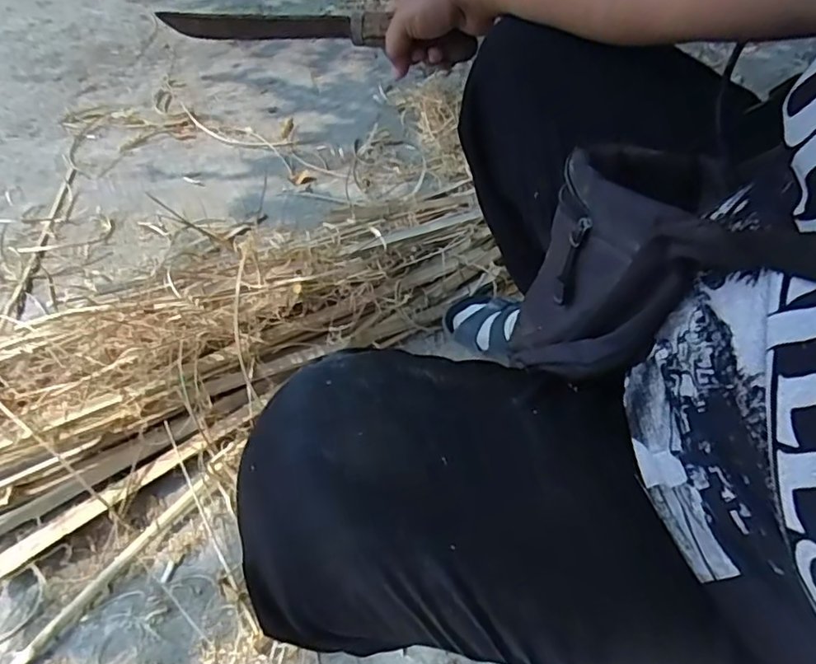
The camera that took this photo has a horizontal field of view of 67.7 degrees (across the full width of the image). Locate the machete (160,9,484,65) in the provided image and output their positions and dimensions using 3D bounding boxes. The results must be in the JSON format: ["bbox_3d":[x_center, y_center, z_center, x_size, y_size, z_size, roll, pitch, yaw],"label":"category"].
[{"bbox_3d":[-0.099,-0.311,0.621,0.331,0.041,0.040,7,51,10],"label":"machete"}]

